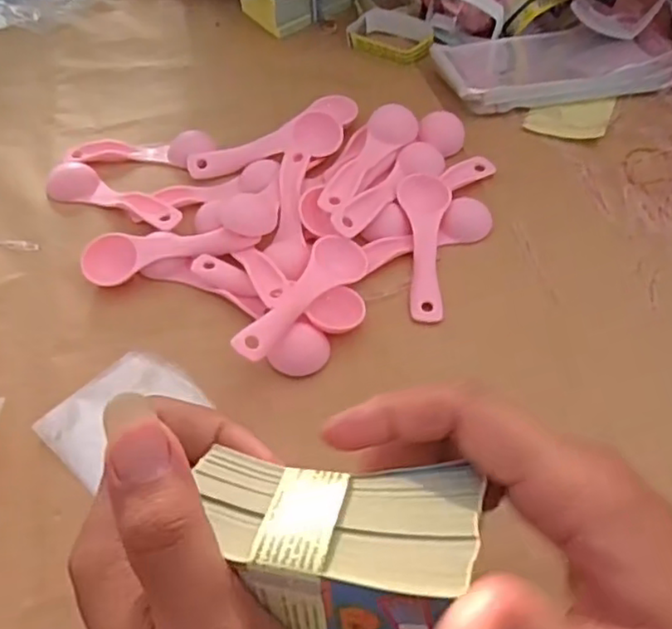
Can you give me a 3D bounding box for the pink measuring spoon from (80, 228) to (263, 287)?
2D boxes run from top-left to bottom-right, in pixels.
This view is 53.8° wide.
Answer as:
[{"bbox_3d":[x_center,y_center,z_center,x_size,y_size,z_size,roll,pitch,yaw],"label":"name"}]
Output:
[{"bbox_3d":[-0.106,-0.042,0.426,0.106,0.018,0.030,-14,55,-8],"label":"pink measuring spoon"}]

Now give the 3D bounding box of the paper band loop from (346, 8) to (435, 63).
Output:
[{"bbox_3d":[0.047,-0.239,0.566,0.076,0.017,0.035,23,58,17],"label":"paper band loop"}]

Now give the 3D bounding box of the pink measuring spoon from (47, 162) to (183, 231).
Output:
[{"bbox_3d":[-0.157,-0.080,0.457,0.113,0.012,0.033,27,59,20],"label":"pink measuring spoon"}]

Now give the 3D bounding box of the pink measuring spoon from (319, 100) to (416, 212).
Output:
[{"bbox_3d":[0.020,-0.109,0.458,0.031,0.015,0.109,28,60,20],"label":"pink measuring spoon"}]

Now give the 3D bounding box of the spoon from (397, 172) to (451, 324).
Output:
[{"bbox_3d":[0.061,-0.047,0.430,0.033,0.014,0.113,-2,54,0],"label":"spoon"}]

